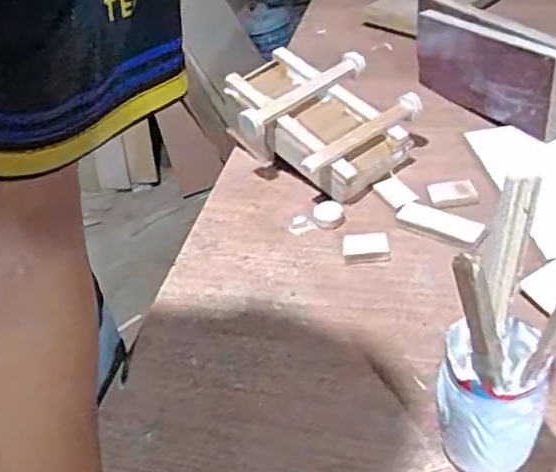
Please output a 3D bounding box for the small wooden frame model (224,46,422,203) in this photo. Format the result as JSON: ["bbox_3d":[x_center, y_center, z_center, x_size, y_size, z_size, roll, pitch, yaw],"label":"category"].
[{"bbox_3d":[0.040,-0.124,0.697,0.160,0.091,0.193,-33,46,-25],"label":"small wooden frame model"}]

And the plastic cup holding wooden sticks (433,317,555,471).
[{"bbox_3d":[0.132,0.105,0.401,0.061,0.105,0.058,-8,41,1],"label":"plastic cup holding wooden sticks"}]

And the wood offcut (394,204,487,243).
[{"bbox_3d":[0.150,-0.013,0.592,0.083,0.009,0.025,25,52,33],"label":"wood offcut"}]

